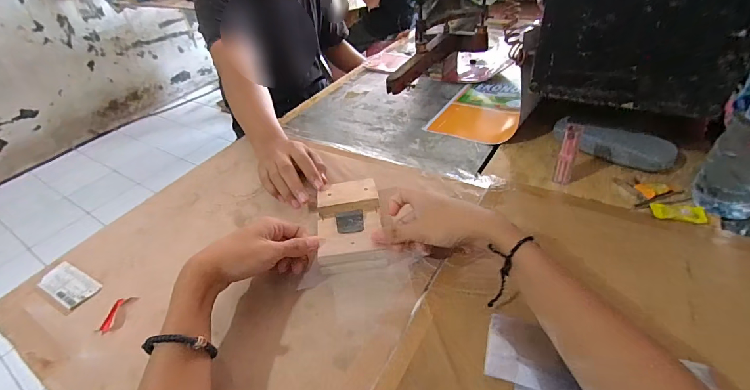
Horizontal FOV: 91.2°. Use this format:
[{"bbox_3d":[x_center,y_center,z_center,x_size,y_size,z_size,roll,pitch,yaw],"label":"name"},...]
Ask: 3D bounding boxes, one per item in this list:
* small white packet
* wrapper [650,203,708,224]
[{"bbox_3d":[-0.384,0.111,0.459,0.098,0.004,0.039,16,45,26],"label":"small white packet"},{"bbox_3d":[0.360,0.020,0.434,0.052,0.008,0.023,8,42,18],"label":"wrapper"}]

